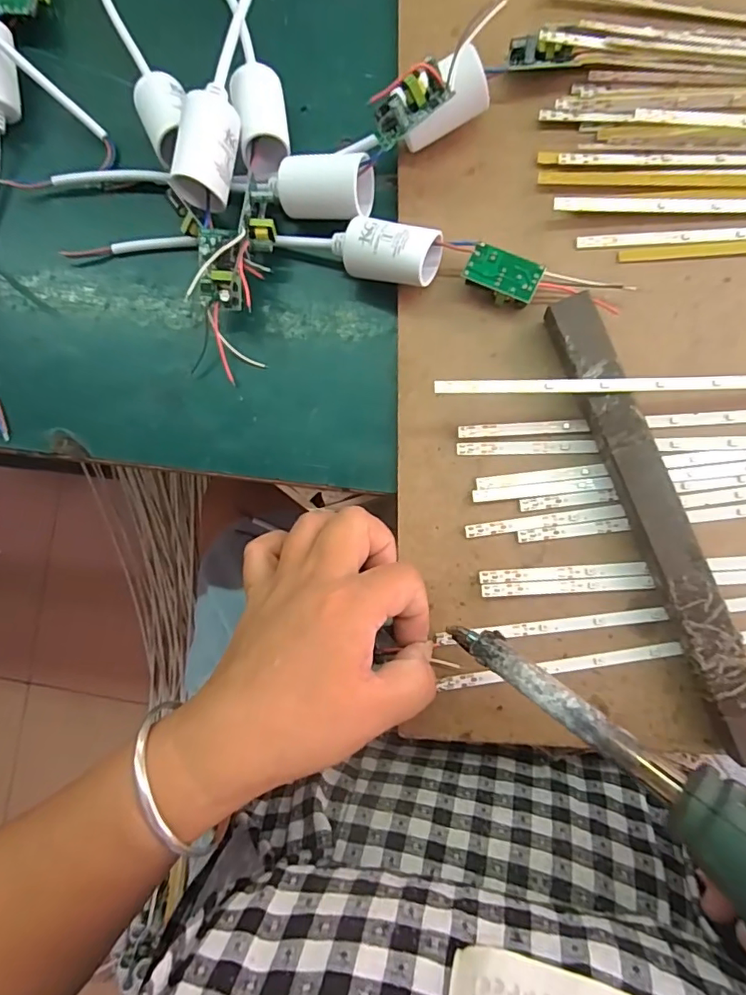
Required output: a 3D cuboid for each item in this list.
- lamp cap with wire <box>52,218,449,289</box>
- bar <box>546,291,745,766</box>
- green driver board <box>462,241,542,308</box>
[{"bbox_3d":[-0.067,-0.131,0.266,0.201,0.031,0.029,11,88,7],"label":"lamp cap with wire"},{"bbox_3d":[0.128,0.010,0.235,0.023,0.018,0.213,-20,84,5],"label":"bar"},{"bbox_3d":[0.064,-0.109,0.255,0.035,0.014,0.020,24,89,8],"label":"green driver board"}]

